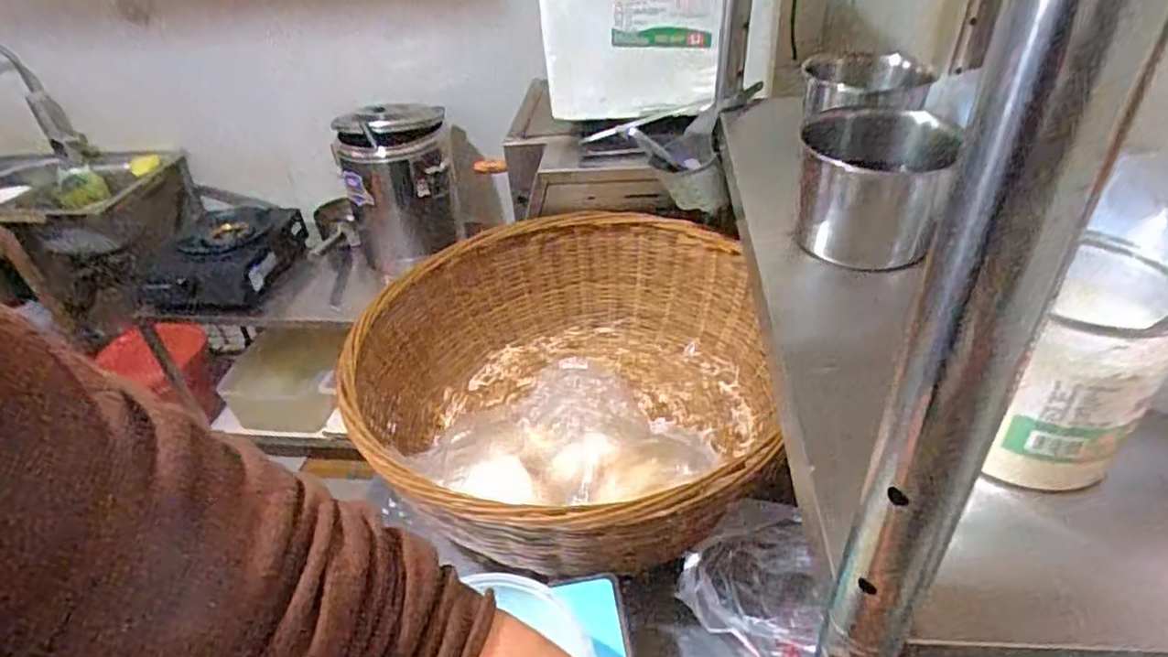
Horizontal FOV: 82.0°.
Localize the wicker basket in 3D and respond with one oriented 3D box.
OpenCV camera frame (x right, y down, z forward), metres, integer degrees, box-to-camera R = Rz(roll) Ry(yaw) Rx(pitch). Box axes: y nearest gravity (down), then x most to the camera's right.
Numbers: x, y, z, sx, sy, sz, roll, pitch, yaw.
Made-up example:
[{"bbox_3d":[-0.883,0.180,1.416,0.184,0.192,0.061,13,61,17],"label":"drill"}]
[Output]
[{"bbox_3d":[-0.010,0.066,0.895,0.567,0.181,0.591,3,38,11],"label":"wicker basket"}]

